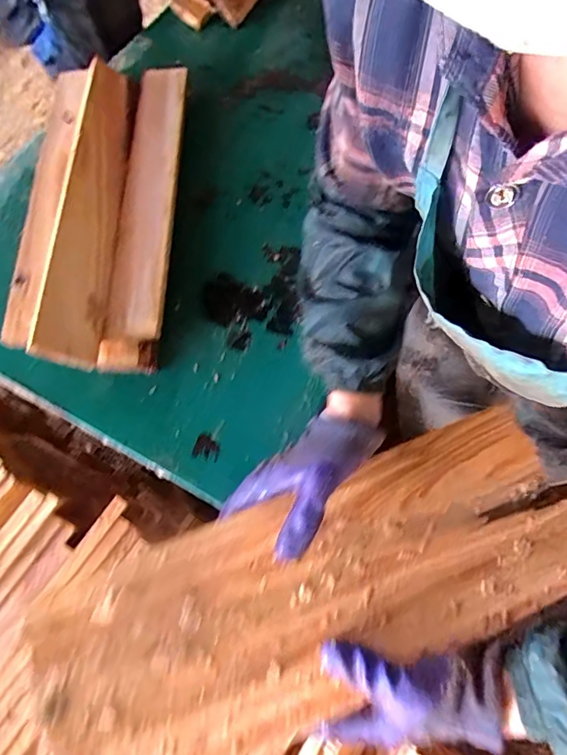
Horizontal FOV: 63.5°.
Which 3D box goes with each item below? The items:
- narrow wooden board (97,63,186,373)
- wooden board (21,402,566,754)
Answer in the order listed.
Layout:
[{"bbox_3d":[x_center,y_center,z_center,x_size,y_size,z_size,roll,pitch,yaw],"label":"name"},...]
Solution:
[{"bbox_3d":[-0.198,-0.273,0.676,0.074,0.039,0.555,0,70,-1],"label":"narrow wooden board"},{"bbox_3d":[0.033,0.179,0.393,0.471,0.019,0.170,-20,72,-9],"label":"wooden board"}]

